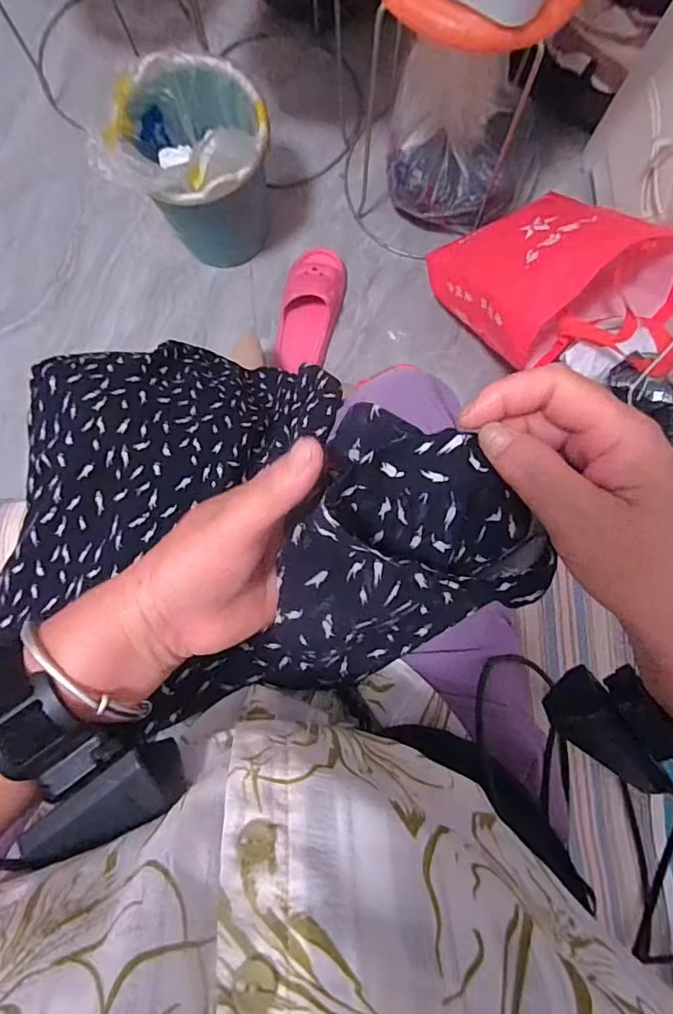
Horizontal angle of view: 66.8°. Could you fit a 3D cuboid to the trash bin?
[{"bbox_3d":[-0.254,-0.596,0.947,0.269,0.275,0.248,0,85,1],"label":"trash bin"}]

